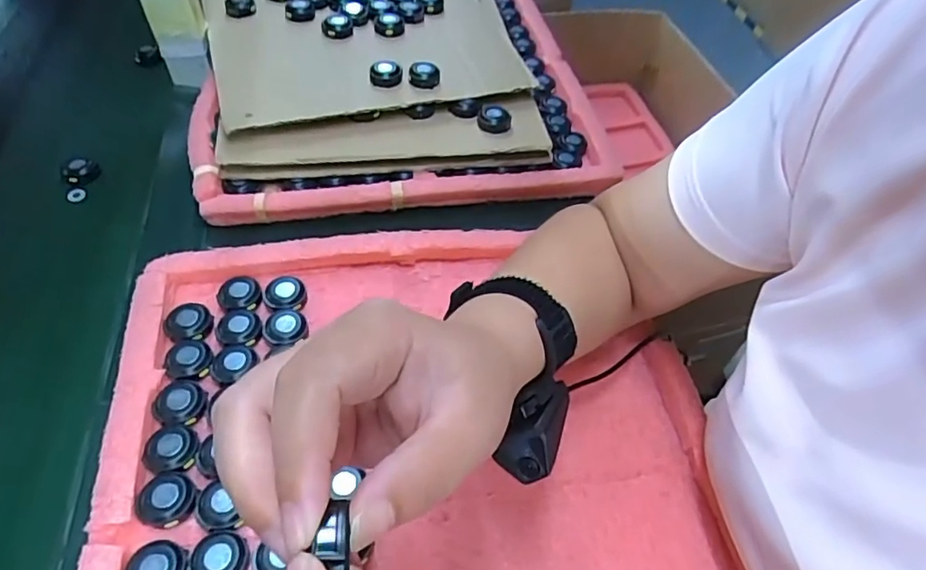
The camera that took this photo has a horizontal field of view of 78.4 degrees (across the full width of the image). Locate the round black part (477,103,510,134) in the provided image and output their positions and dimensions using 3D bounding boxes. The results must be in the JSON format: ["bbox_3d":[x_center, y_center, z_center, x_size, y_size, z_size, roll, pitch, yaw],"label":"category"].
[{"bbox_3d":[0.029,-0.154,0.523,0.030,0.009,0.033,4,52,0],"label":"round black part"}]

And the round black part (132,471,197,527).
[{"bbox_3d":[-0.171,0.121,0.324,0.030,0.012,0.031,1,52,-2],"label":"round black part"}]

